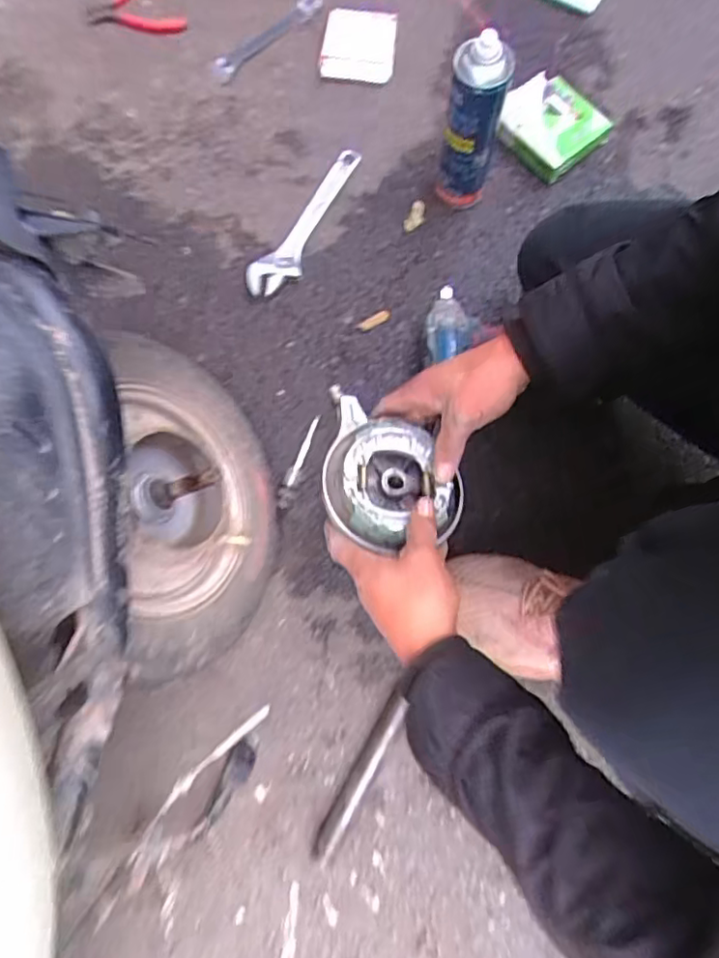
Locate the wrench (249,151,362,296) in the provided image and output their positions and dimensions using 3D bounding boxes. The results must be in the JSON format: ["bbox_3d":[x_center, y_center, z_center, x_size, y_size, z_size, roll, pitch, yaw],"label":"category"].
[{"bbox_3d":[-0.065,-0.342,0.824,0.054,0.017,0.238,34,80,8],"label":"wrench"}]

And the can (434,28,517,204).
[{"bbox_3d":[0.130,-0.409,0.715,0.060,0.219,0.061,0,77,1],"label":"can"}]

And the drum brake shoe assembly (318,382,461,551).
[{"bbox_3d":[0.030,-0.003,0.549,0.126,0.037,0.136,0,76,1],"label":"drum brake shoe assembly"}]

